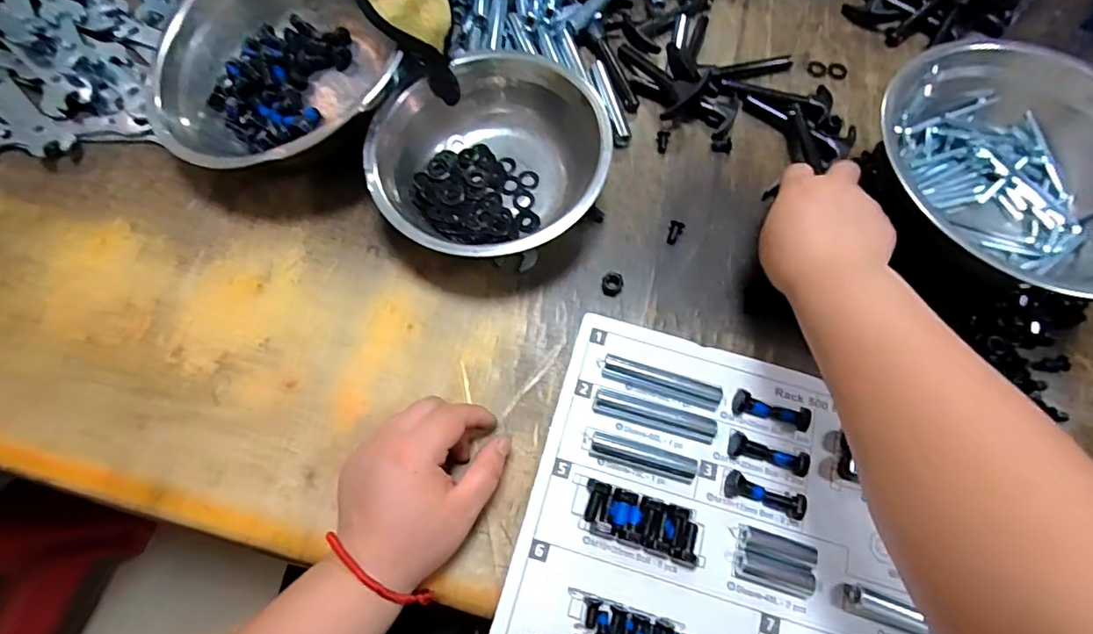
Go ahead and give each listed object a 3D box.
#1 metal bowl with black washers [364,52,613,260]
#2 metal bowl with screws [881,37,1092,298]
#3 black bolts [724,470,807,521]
[{"bbox_3d":[-0.050,-0.113,0.419,0.186,0.075,0.163,19,69,6],"label":"metal bowl with black washers"},{"bbox_3d":[0.344,-0.105,0.381,0.174,0.081,0.205,-28,74,-14],"label":"metal bowl with screws"},{"bbox_3d":[0.151,0.123,0.362,0.053,0.016,0.017,20,69,4],"label":"black bolts"}]

